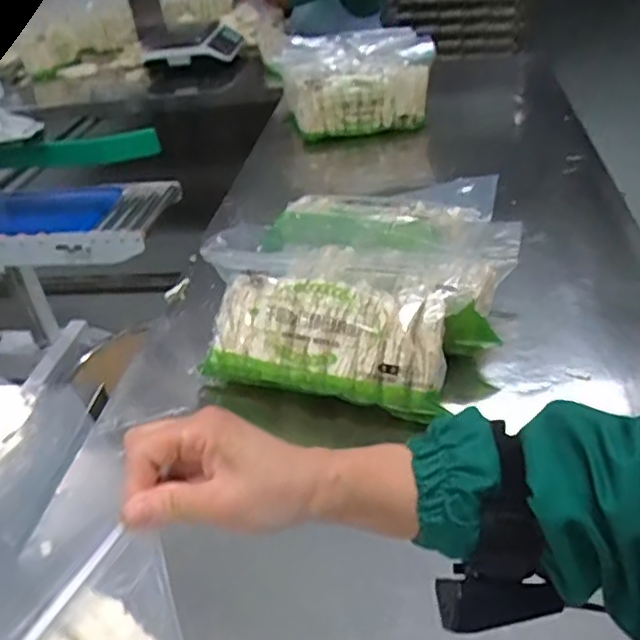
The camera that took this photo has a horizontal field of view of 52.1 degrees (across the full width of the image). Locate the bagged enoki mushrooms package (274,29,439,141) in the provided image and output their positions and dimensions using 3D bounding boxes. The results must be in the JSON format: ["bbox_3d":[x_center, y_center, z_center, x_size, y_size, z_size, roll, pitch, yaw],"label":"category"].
[{"bbox_3d":[0.085,-0.606,1.645,0.367,0.214,0.291,-5,34,3],"label":"bagged enoki mushrooms package"}]

